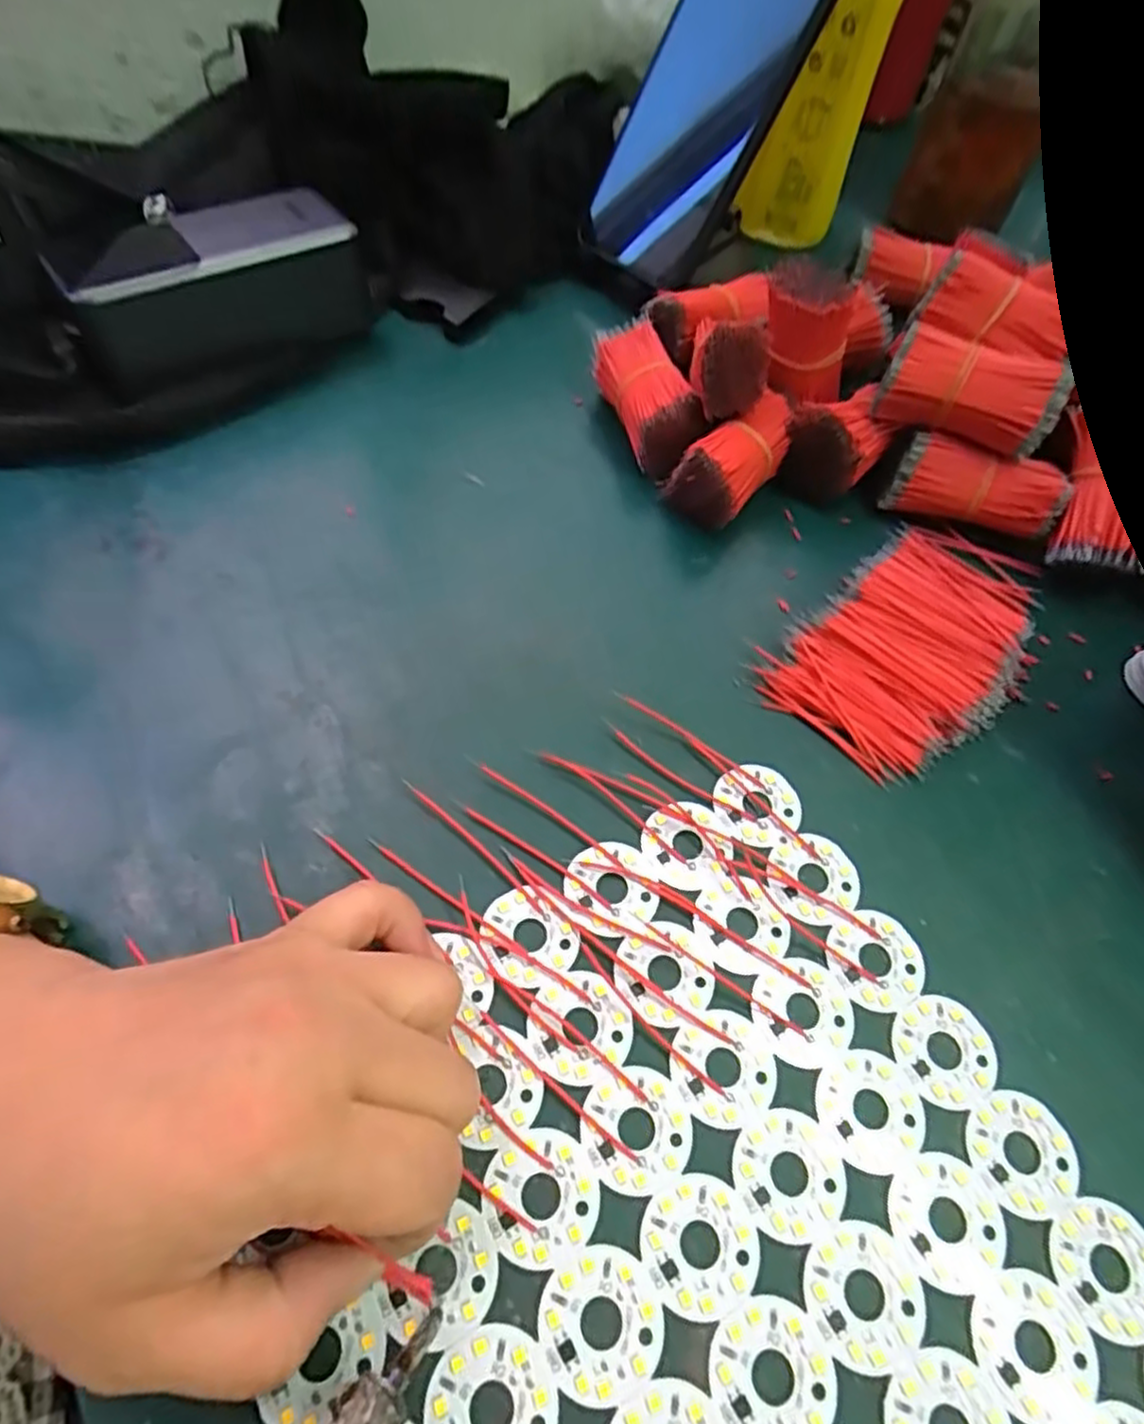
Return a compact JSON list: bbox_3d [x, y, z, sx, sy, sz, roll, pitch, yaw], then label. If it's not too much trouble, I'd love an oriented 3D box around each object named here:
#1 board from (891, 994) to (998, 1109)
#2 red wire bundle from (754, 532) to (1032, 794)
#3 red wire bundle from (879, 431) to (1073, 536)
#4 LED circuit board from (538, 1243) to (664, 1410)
[{"bbox_3d":[0.113,0.102,0.218,0.030,0.004,0.030,-24,64,-17],"label":"board"},{"bbox_3d":[0.144,-0.032,0.293,0.136,0.017,0.075,-37,69,-22],"label":"red wire bundle"},{"bbox_3d":[0.178,-0.099,0.323,0.069,0.031,0.024,16,56,5],"label":"red wire bundle"},{"bbox_3d":[0.007,0.153,0.180,0.030,0.004,0.030,-14,62,-12],"label":"LED circuit board"}]

